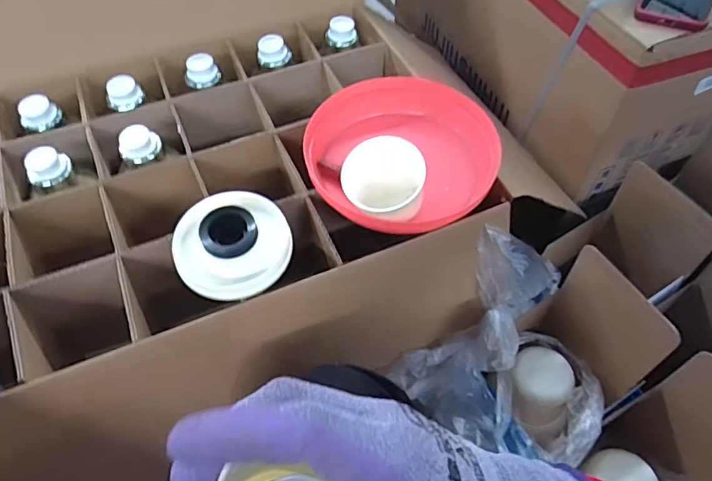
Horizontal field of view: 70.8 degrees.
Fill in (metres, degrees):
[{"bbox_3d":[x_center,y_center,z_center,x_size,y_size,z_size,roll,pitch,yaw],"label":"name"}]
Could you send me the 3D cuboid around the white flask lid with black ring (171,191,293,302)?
[{"bbox_3d":[-0.136,0.002,0.549,0.122,0.048,0.122,1,70,-4],"label":"white flask lid with black ring"}]

